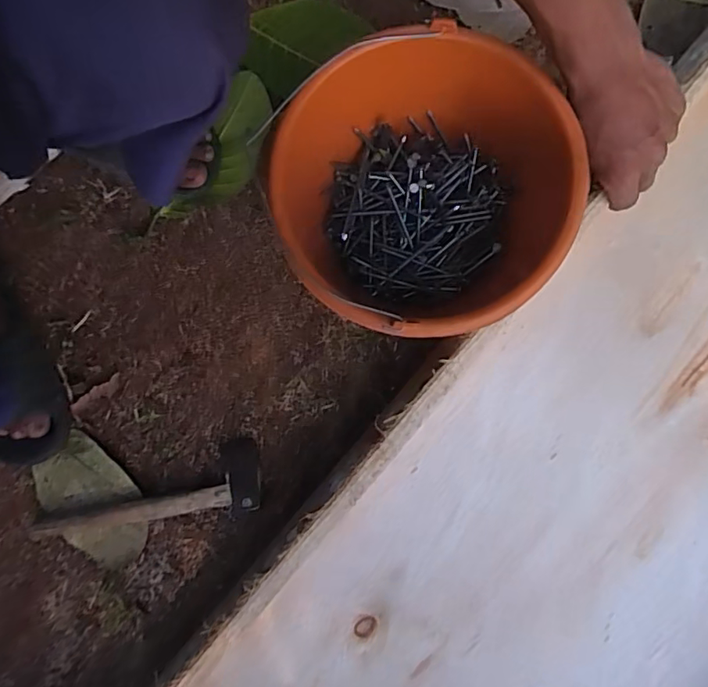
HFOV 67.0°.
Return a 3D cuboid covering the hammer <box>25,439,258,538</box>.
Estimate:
[{"bbox_3d":[-0.234,0.161,0.595,0.260,0.031,0.078,-6,77,-2],"label":"hammer"}]

